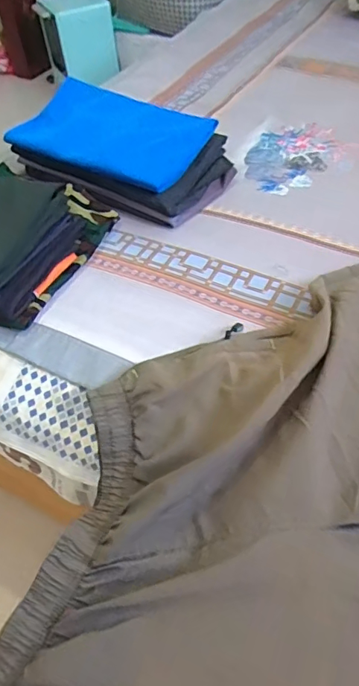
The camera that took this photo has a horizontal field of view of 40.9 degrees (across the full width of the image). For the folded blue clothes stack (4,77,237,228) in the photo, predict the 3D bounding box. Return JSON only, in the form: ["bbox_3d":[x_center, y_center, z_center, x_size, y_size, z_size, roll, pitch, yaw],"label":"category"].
[{"bbox_3d":[-0.097,-0.289,0.730,0.313,0.083,0.187,24,54,22],"label":"folded blue clothes stack"}]

